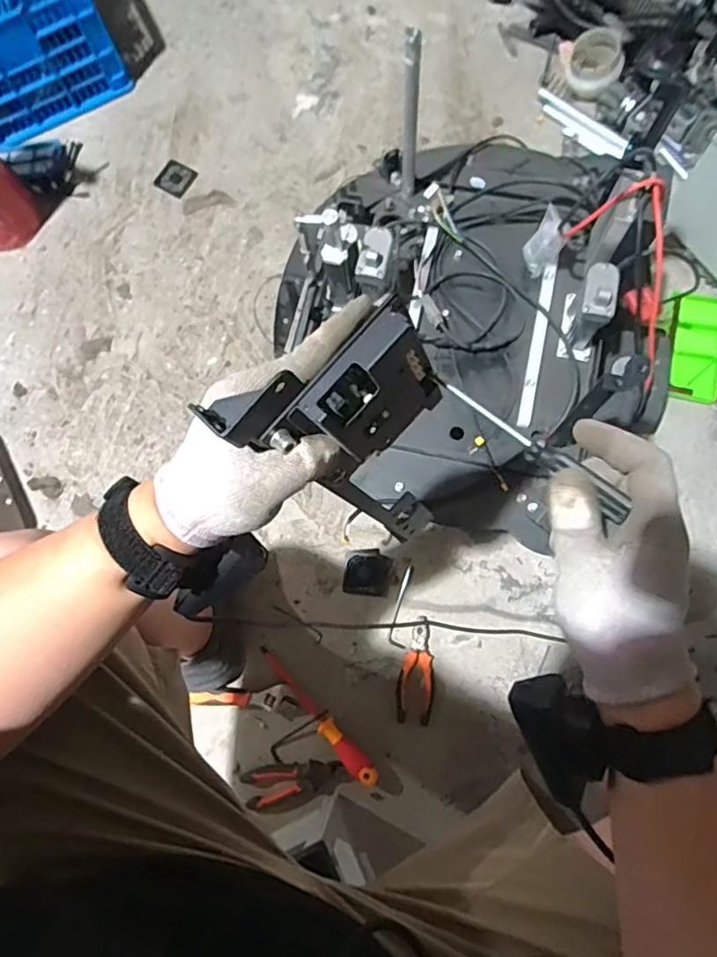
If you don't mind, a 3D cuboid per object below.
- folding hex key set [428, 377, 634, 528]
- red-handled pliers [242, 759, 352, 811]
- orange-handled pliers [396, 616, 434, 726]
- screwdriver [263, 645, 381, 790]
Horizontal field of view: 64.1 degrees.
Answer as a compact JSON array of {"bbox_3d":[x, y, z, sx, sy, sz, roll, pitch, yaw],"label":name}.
[{"bbox_3d":[0.098,-0.023,0.335,0.133,0.014,0.015,38,81,18],"label":"folding hex key set"},{"bbox_3d":[-0.093,0.450,0.847,0.150,0.021,0.053,-12,76,0],"label":"red-handled pliers"},{"bbox_3d":[0.089,0.293,0.878,0.055,0.013,0.153,3,77,3],"label":"orange-handled pliers"},{"bbox_3d":[-0.065,0.359,0.863,0.026,0.041,0.252,-44,79,-8],"label":"screwdriver"}]

